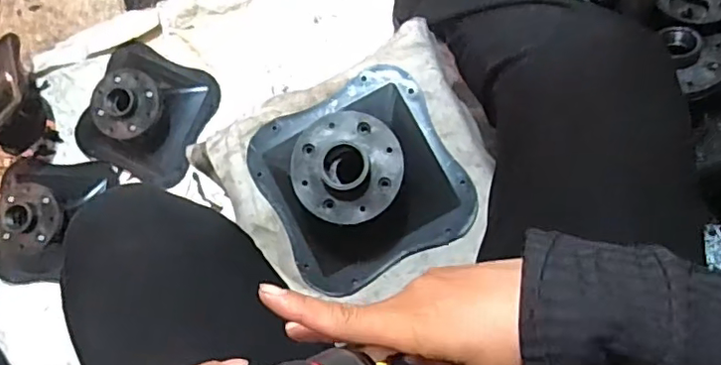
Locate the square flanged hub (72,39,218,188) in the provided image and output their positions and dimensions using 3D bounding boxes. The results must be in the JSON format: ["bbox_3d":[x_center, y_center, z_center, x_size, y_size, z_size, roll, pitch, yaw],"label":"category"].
[{"bbox_3d":[-0.313,-0.102,0.827,0.178,0.085,0.179,22,88,8],"label":"square flanged hub"}]

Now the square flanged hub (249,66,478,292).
[{"bbox_3d":[-0.003,-0.004,0.533,0.182,0.077,0.187,-27,83,3],"label":"square flanged hub"}]

